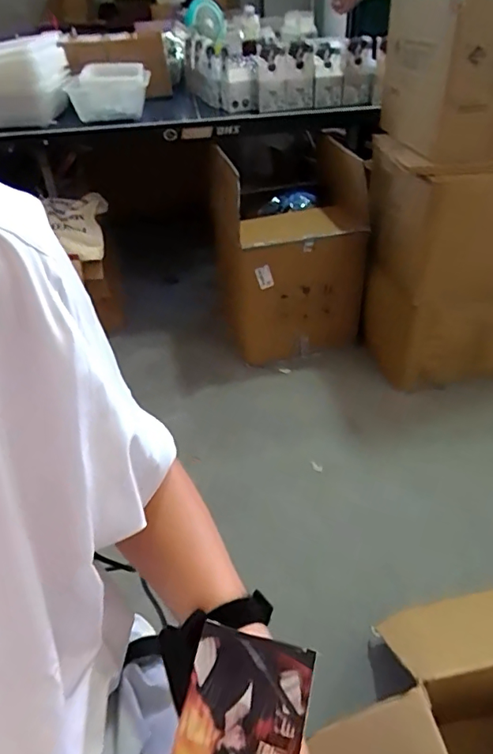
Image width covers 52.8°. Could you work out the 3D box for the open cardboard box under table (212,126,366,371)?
[{"bbox_3d":[0.133,-0.403,1.782,0.416,0.664,0.436,-17,41,-16],"label":"open cardboard box under table"}]

